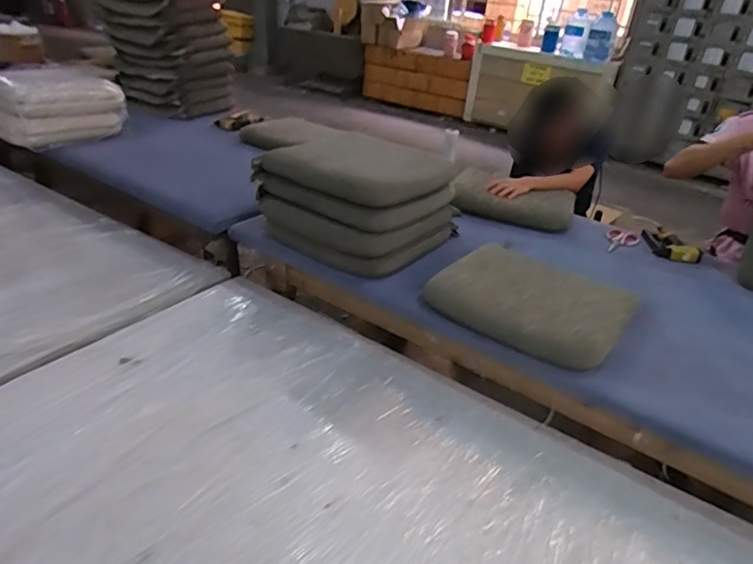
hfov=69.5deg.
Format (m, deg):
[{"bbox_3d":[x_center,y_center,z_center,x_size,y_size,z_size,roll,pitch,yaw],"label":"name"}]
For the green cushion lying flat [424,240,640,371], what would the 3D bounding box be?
[{"bbox_3d":[0.392,0.034,1.356,0.439,0.068,0.323,25,35,30],"label":"green cushion lying flat"}]

